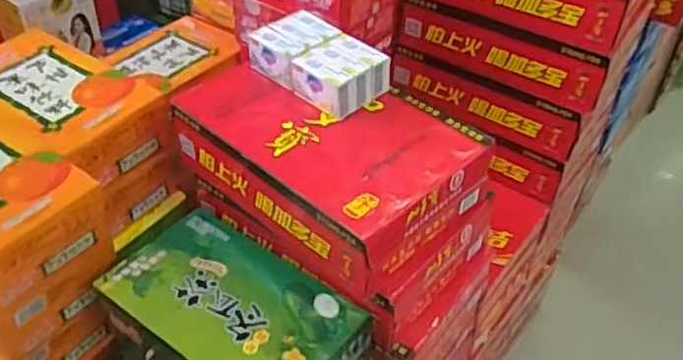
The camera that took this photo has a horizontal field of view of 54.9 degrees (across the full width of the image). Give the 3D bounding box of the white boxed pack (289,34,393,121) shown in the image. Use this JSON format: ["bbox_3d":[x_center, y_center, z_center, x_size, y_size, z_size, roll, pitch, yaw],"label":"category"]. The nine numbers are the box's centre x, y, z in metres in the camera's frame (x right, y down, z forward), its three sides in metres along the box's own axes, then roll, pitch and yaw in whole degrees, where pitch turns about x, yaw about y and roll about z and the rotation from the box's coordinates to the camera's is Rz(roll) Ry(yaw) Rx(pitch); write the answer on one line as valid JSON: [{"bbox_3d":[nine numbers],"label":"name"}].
[{"bbox_3d":[0.002,-0.157,0.988,0.118,0.062,0.104,-29,50,-30],"label":"white boxed pack"}]

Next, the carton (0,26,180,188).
[{"bbox_3d":[-0.508,-0.121,1.164,0.371,0.132,0.222,25,47,24],"label":"carton"}]

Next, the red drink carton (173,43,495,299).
[{"bbox_3d":[-0.020,-0.037,0.990,0.408,0.122,0.265,34,51,31],"label":"red drink carton"}]

